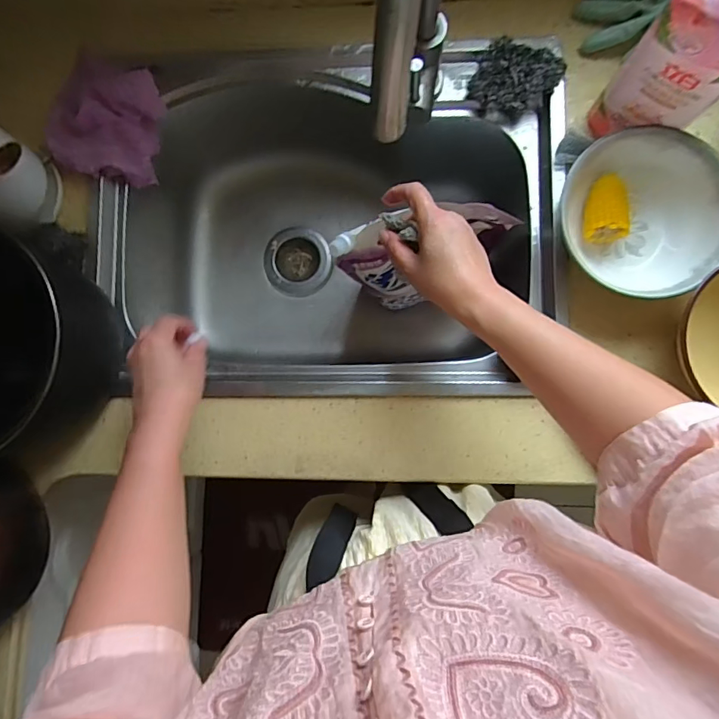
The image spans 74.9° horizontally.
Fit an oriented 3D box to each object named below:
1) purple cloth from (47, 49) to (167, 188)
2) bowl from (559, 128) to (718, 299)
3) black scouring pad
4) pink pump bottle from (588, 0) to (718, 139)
[{"bbox_3d":[-0.311,-0.298,0.584,0.119,0.034,0.142,8,95,-19],"label":"purple cloth"},{"bbox_3d":[0.293,-0.150,0.497,0.170,0.060,0.155,42,91,4],"label":"bowl"},{"bbox_3d":[0.178,-0.323,0.539,0.083,0.031,0.079,40,90,4],"label":"black scouring pad"},{"bbox_3d":[0.293,-0.273,0.403,0.090,0.248,0.064,42,91,4],"label":"pink pump bottle"}]

